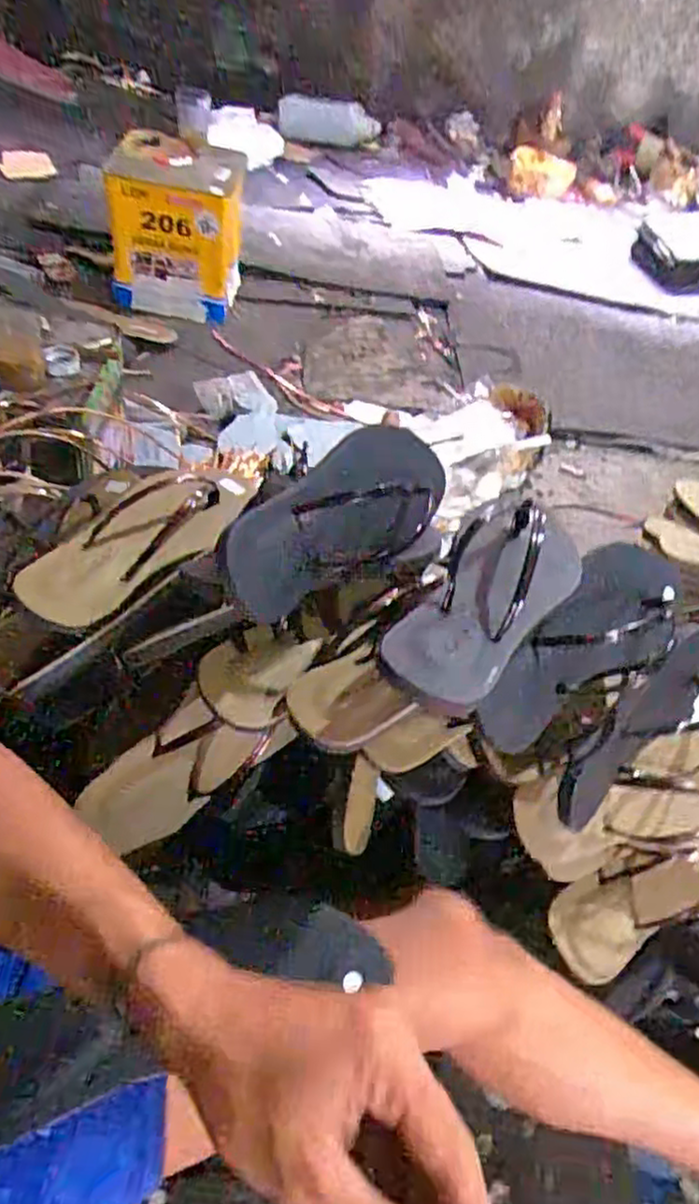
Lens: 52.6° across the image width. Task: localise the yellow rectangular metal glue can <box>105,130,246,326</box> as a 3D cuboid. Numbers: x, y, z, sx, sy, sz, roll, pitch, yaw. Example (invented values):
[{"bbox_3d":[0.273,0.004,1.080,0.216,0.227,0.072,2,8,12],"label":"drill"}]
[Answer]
[{"bbox_3d":[-0.340,-0.751,1.424,0.258,0.255,0.227,5,47,-1],"label":"yellow rectangular metal glue can"}]

